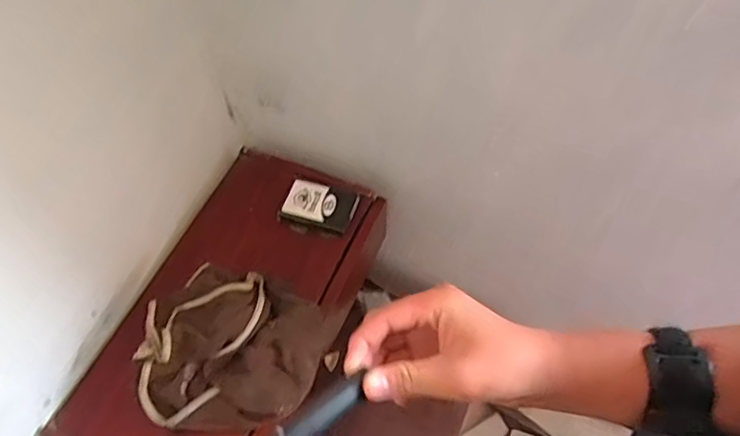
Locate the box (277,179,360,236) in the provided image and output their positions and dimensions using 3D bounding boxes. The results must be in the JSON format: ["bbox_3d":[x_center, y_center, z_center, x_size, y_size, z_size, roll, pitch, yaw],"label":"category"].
[{"bbox_3d":[-0.063,-0.016,0.714,0.087,0.017,0.058,12,60,11],"label":"box"}]

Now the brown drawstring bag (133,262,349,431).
[{"bbox_3d":[-0.158,0.138,0.599,0.198,0.058,0.174,19,61,14],"label":"brown drawstring bag"}]

